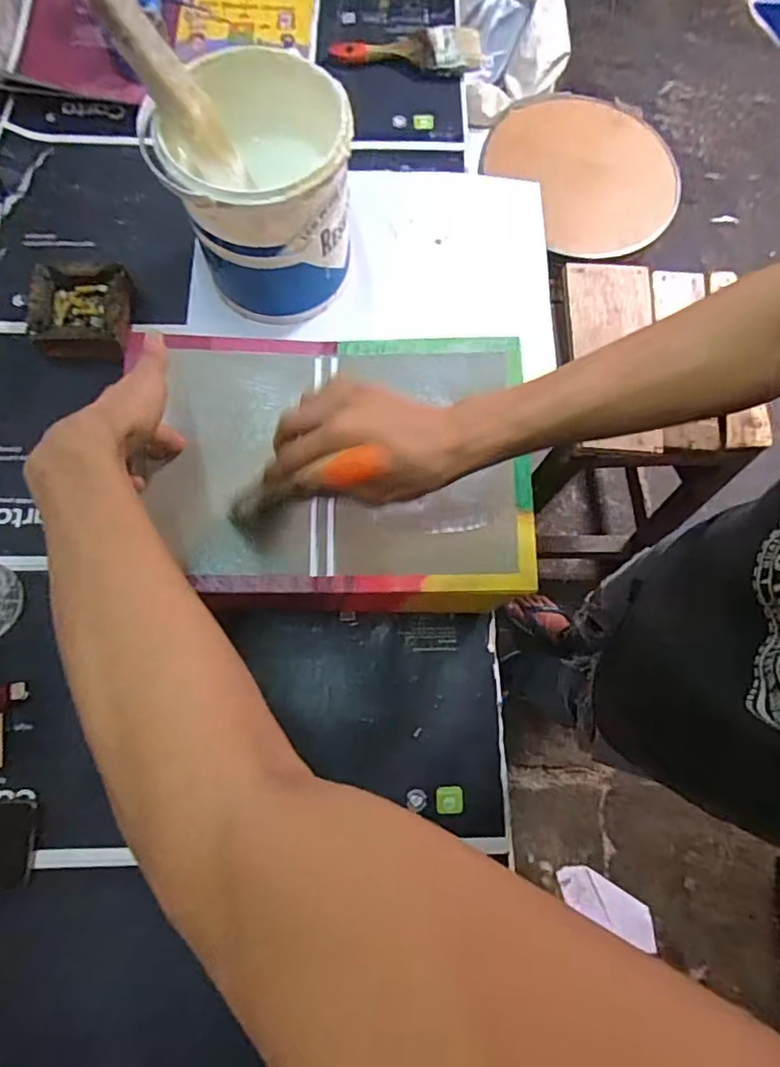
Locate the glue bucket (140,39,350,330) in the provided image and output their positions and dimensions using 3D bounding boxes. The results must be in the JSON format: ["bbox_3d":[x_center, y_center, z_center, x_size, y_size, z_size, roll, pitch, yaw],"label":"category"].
[{"bbox_3d":[-0.129,-0.364,0.605,0.176,0.185,0.173,0,74,-2],"label":"glue bucket"}]

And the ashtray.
[{"bbox_3d":[-0.359,-0.260,0.654,0.109,0.053,0.107,-2,77,-3],"label":"ashtray"}]

